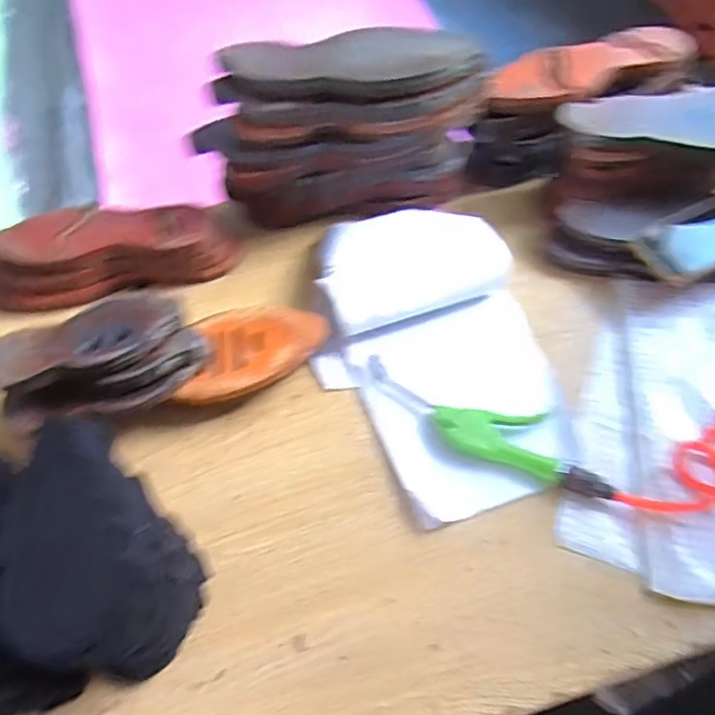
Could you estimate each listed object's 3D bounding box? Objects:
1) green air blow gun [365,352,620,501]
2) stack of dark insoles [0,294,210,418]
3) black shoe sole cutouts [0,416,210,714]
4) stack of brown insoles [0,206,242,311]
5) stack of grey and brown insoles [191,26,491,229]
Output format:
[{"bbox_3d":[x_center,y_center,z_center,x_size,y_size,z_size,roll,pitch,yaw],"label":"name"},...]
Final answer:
[{"bbox_3d":[0.123,0.066,0.584,0.257,0.020,0.070,19,61,15],"label":"green air blow gun"},{"bbox_3d":[-0.252,0.005,0.574,0.198,0.068,0.098,-26,59,-13],"label":"stack of dark insoles"},{"bbox_3d":[-0.232,0.167,0.460,0.169,0.174,0.180,-2,56,3],"label":"black shoe sole cutouts"},{"bbox_3d":[-0.310,-0.125,0.729,0.312,0.071,0.110,-3,58,3],"label":"stack of brown insoles"},{"bbox_3d":[-0.014,-0.262,0.706,0.315,0.205,0.092,-4,58,2],"label":"stack of grey and brown insoles"}]

